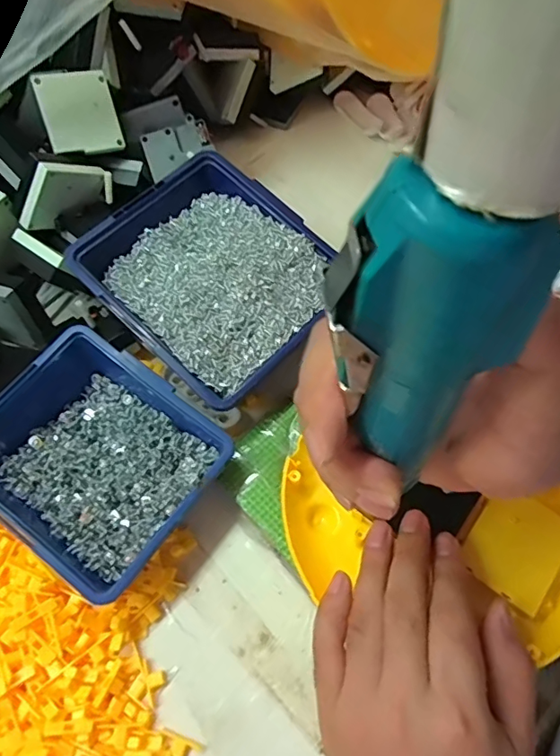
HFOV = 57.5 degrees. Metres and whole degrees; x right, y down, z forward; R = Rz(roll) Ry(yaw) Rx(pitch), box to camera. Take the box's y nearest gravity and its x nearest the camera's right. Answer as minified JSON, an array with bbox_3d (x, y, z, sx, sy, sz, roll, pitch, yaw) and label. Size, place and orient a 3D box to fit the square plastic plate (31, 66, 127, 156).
[{"bbox_3d":[-0.154,-0.204,0.391,0.055,0.005,0.060,-19,109,-19],"label":"square plastic plate"}]

